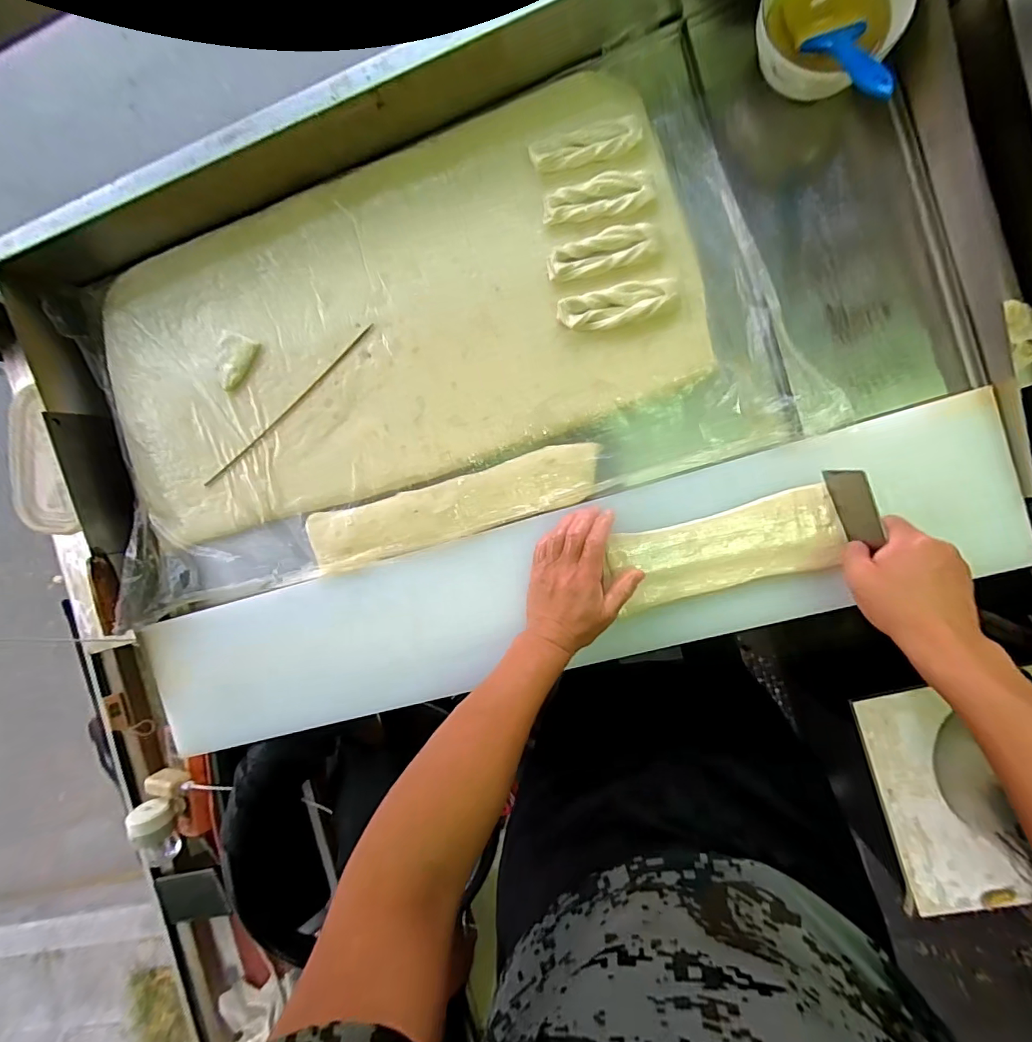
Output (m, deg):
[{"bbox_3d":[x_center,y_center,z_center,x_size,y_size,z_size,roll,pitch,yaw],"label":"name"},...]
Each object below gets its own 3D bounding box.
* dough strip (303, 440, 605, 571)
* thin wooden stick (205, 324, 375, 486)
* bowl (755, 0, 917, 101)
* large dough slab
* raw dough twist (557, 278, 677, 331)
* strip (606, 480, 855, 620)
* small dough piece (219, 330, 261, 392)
[{"bbox_3d":[-0.083,-0.013,0.575,0.375,0.013,0.074,-15,90,9],"label":"dough strip"},{"bbox_3d":[-0.298,-0.145,0.608,0.321,0.005,0.011,-38,86,9],"label":"thin wooden stick"},{"bbox_3d":[0.293,-0.477,0.442,0.114,0.045,0.123,0,91,9],"label":"bowl"},{"bbox_3d":[-0.181,-0.231,0.568,0.755,0.028,0.377,-15,90,9],"label":"large dough slab"},{"bbox_3d":[0.110,-0.235,0.512,0.124,0.018,0.039,-13,90,9],"label":"raw dough twist"},{"bbox_3d":[0.220,0.032,0.504,0.230,0.013,0.085,-16,90,11],"label":"strip"},{"bbox_3d":[-0.360,-0.202,0.598,0.055,0.009,0.069,22,94,8],"label":"small dough piece"}]

